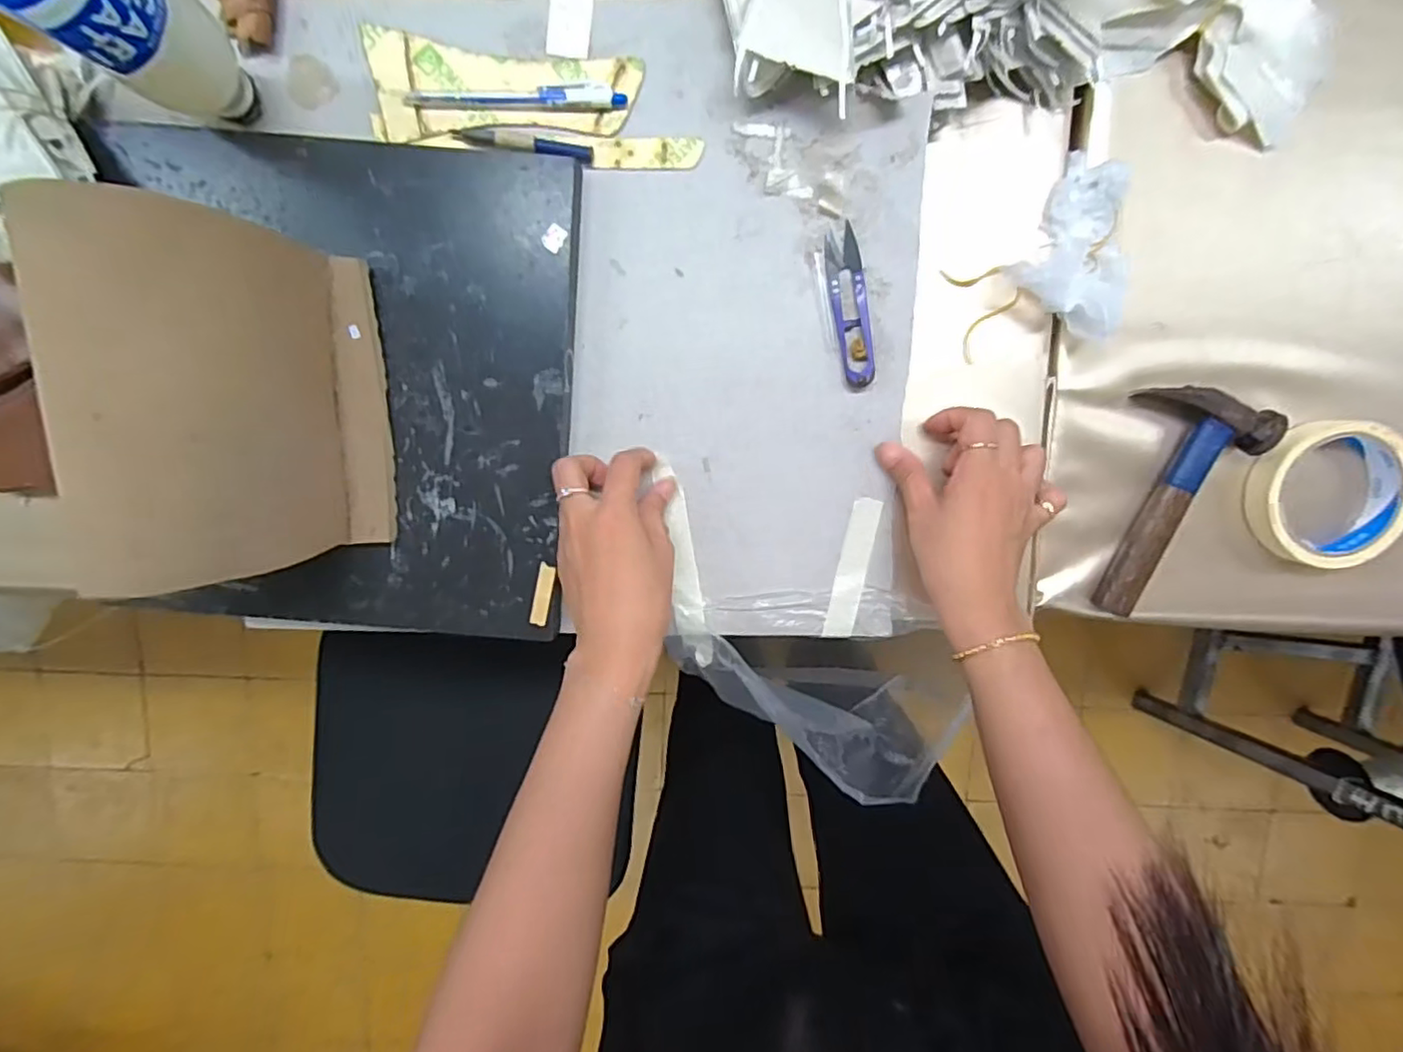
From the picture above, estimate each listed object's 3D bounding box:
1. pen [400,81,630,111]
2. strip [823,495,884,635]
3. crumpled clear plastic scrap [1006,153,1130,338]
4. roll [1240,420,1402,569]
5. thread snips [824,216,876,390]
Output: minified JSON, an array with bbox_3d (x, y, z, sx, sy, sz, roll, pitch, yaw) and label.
[{"bbox_3d":[-0.115,-0.264,0.398,0.135,0.010,0.014,-2,100,0],"label":"pen"},{"bbox_3d":[0.104,0.030,0.445,0.019,0.004,0.098,12,96,3],"label":"strip"},{"bbox_3d":[0.246,-0.176,0.406,0.076,0.030,0.094,33,98,-5],"label":"crumpled clear plastic scrap"},{"bbox_3d":[0.423,-0.023,0.436,0.094,0.029,0.095,0,100,0],"label":"roll"},{"bbox_3d":[0.096,-0.140,0.415,0.022,0.008,0.097,-9,99,1],"label":"thread snips"}]

